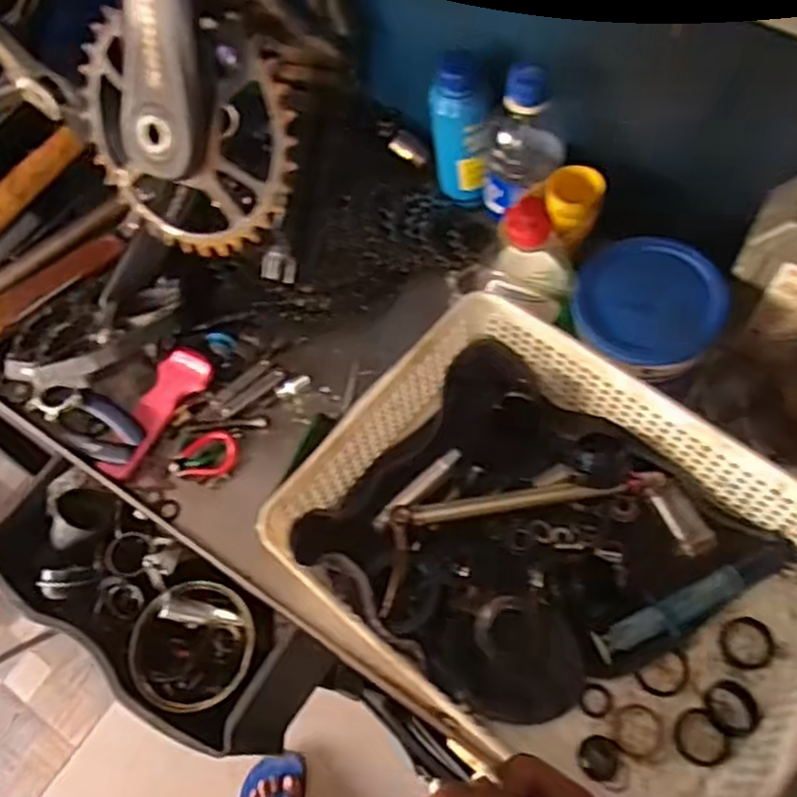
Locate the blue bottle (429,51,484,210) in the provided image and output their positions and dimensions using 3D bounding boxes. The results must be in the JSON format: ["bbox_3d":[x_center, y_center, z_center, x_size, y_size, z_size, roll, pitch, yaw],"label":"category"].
[{"bbox_3d":[0.051,-0.215,0.617,0.042,0.133,0.040,-17,63,-3],"label":"blue bottle"}]

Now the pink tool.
[{"bbox_3d":[-0.198,0.010,0.604,0.037,0.014,0.118,26,69,17],"label":"pink tool"}]

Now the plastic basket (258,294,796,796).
[{"bbox_3d":[0.111,0.102,0.502,0.329,0.083,0.253,37,73,16],"label":"plastic basket"}]

